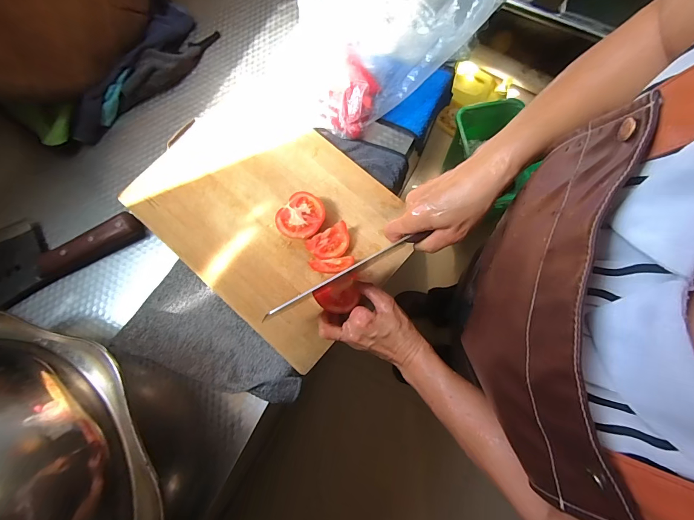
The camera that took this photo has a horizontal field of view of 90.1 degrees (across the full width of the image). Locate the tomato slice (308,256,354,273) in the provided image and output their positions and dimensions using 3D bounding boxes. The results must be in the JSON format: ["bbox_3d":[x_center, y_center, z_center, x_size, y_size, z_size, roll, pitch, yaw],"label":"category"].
[{"bbox_3d":[-0.020,0.007,0.455,0.058,0.024,0.018,-1,79,1],"label":"tomato slice"}]

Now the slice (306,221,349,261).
[{"bbox_3d":[-0.022,-0.022,0.460,0.056,0.013,0.038,-30,99,-8],"label":"slice"}]

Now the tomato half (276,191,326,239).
[{"bbox_3d":[-0.059,-0.055,0.465,0.051,0.034,0.065,37,82,8],"label":"tomato half"}]

